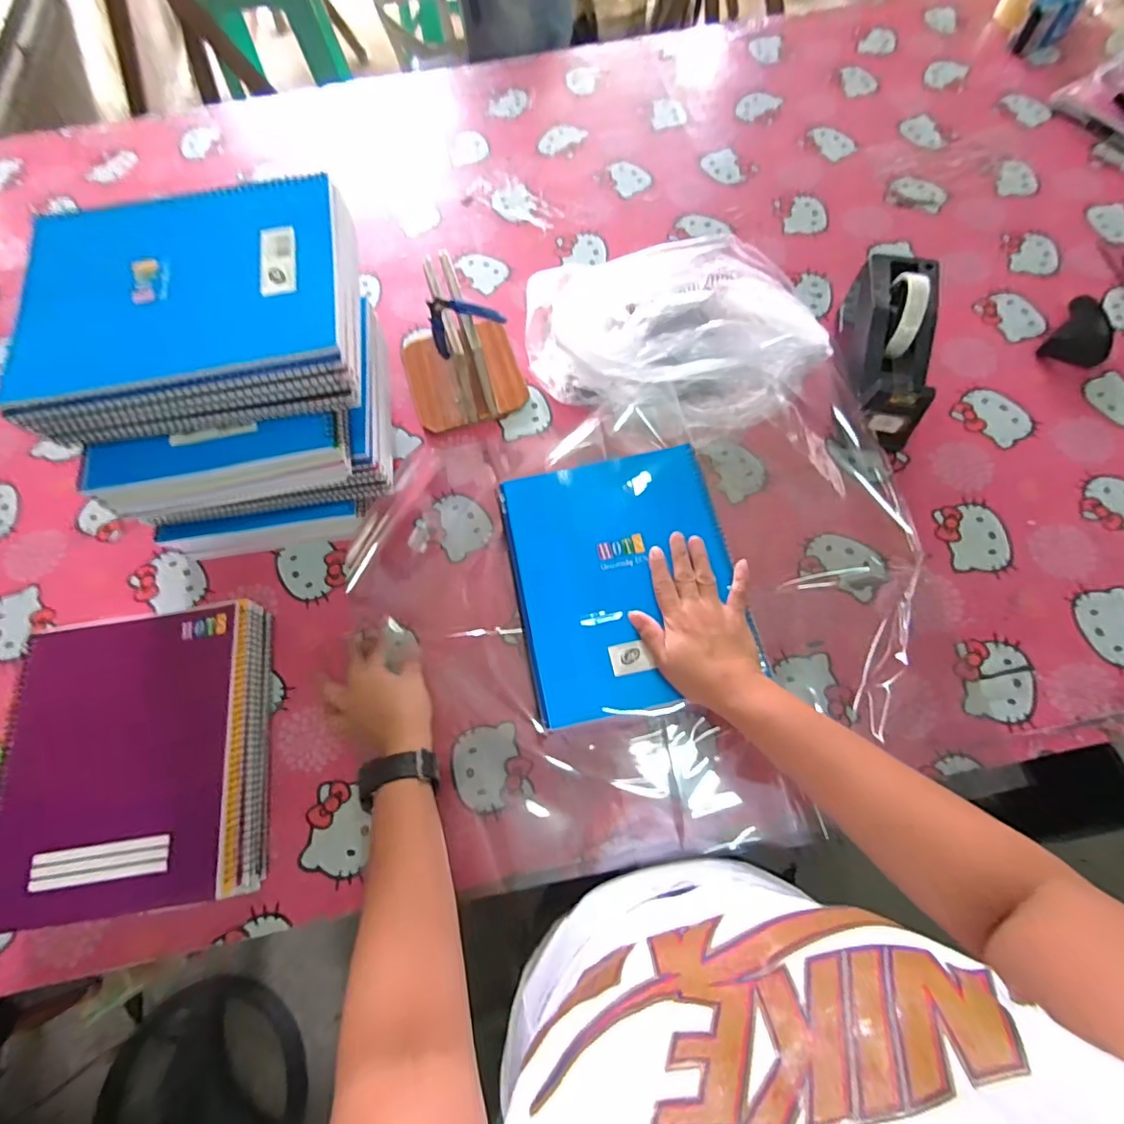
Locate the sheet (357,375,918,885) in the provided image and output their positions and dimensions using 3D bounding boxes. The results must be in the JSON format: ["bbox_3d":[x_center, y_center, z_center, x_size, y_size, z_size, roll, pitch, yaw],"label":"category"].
[{"bbox_3d":[0.079,0.042,0.549,0.571,0.045,0.465,-13,70,-3],"label":"sheet"}]

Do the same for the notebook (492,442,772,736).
[{"bbox_3d":[0.059,0.012,0.515,0.202,0.015,0.252,-11,70,-2],"label":"notebook"}]

